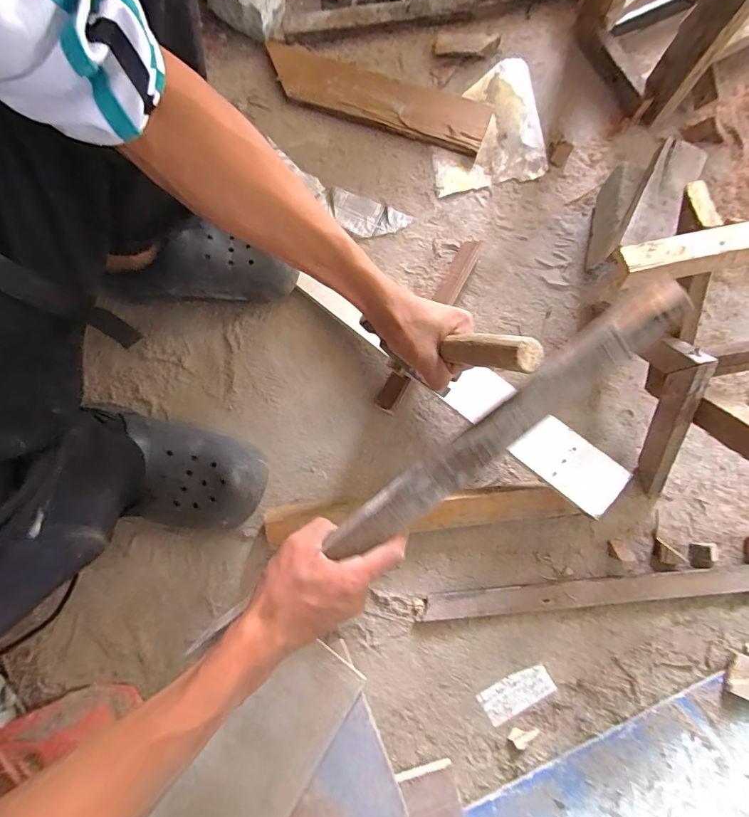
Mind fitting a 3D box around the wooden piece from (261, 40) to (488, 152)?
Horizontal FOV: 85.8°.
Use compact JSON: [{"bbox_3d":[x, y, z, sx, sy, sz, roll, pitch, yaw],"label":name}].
[{"bbox_3d":[0.001,-0.476,0.620,0.347,0.017,0.084,19,81,4],"label":"wooden piece"}]

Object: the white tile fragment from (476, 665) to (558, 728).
[{"bbox_3d":[0.172,0.345,0.486,0.088,0.004,0.041,-25,81,-4],"label":"white tile fragment"}]

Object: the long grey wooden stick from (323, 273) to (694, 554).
[{"bbox_3d":[0.097,0.017,0.321,0.325,0.020,0.036,-39,82,7],"label":"long grey wooden stick"}]

